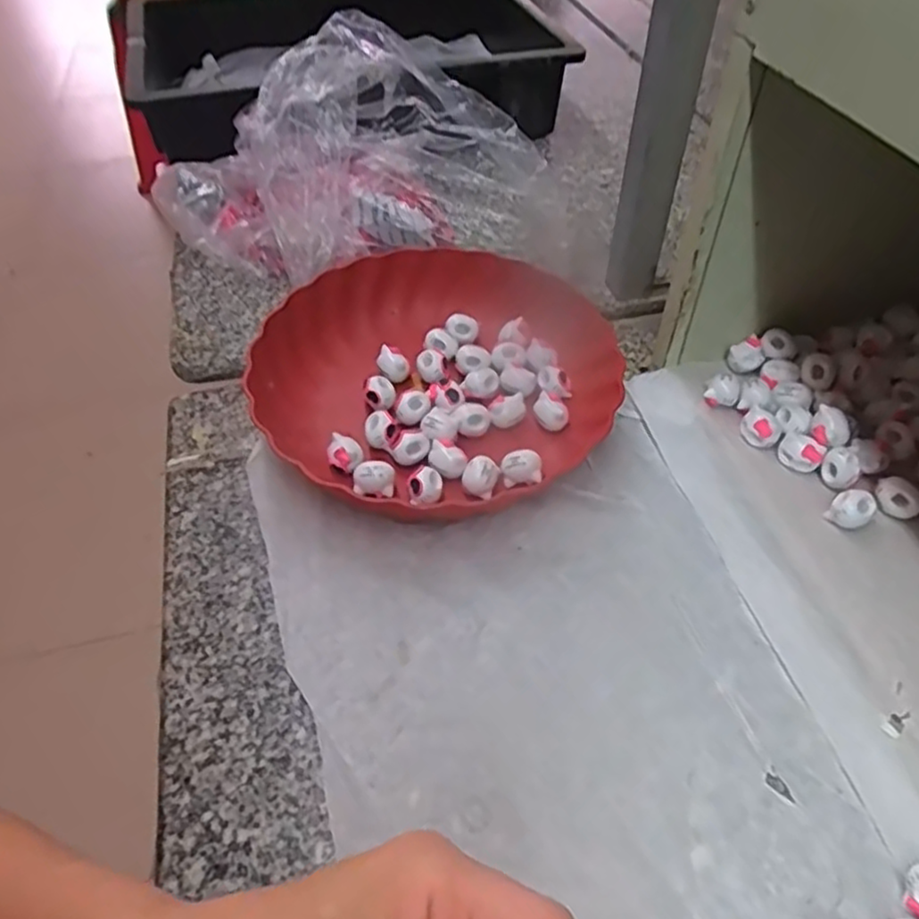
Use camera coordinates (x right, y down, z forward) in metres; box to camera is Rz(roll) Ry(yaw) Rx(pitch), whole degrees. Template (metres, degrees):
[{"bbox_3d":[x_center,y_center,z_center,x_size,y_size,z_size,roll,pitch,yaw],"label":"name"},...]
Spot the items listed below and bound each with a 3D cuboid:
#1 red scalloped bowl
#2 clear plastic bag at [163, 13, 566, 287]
[{"bbox_3d":[-0.022,-0.060,0.488,0.226,0.058,0.229,0,48,0],"label":"red scalloped bowl"},{"bbox_3d":[-0.066,-0.237,0.563,0.276,0.149,0.185,-28,53,-23],"label":"clear plastic bag"}]

